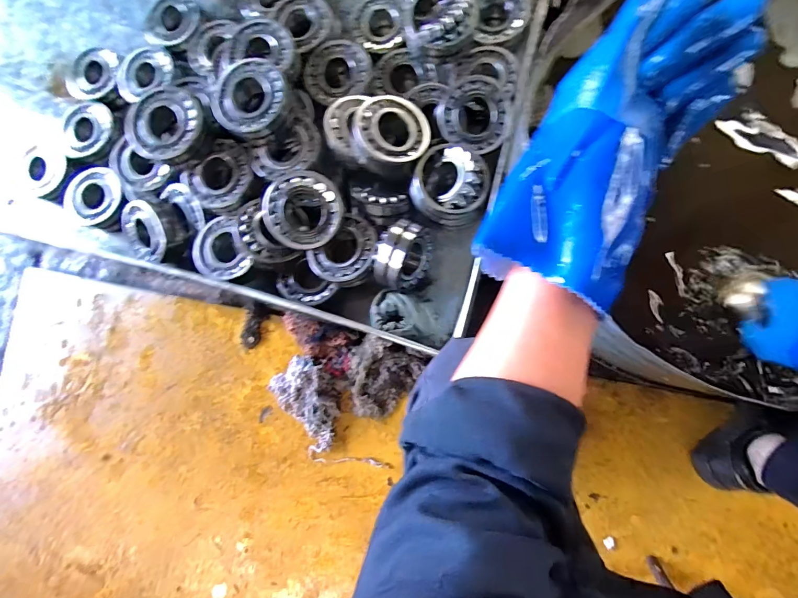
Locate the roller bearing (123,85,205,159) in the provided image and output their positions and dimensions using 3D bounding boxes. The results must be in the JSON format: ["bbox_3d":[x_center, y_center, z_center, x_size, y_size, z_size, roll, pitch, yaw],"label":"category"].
[{"bbox_3d":[-0.339,-0.256,0.568,0.101,0.033,0.105,-1,85,8],"label":"roller bearing"}]

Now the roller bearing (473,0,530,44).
[{"bbox_3d":[0.172,-0.479,0.646,0.086,0.026,0.096,3,85,9],"label":"roller bearing"}]

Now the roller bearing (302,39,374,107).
[{"bbox_3d":[-0.100,-0.380,0.645,0.109,0.029,0.092,-10,104,5],"label":"roller bearing"}]

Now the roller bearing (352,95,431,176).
[{"bbox_3d":[-0.012,-0.251,0.588,0.112,0.039,0.109,2,83,-16],"label":"roller bearing"}]

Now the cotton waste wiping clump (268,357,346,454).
[{"bbox_3d":[-0.164,0.195,0.751,0.134,0.057,0.170,-43,81,3],"label":"cotton waste wiping clump"}]

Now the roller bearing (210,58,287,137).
[{"bbox_3d":[-0.219,-0.297,0.568,0.108,0.035,0.101,-1,85,8],"label":"roller bearing"}]

